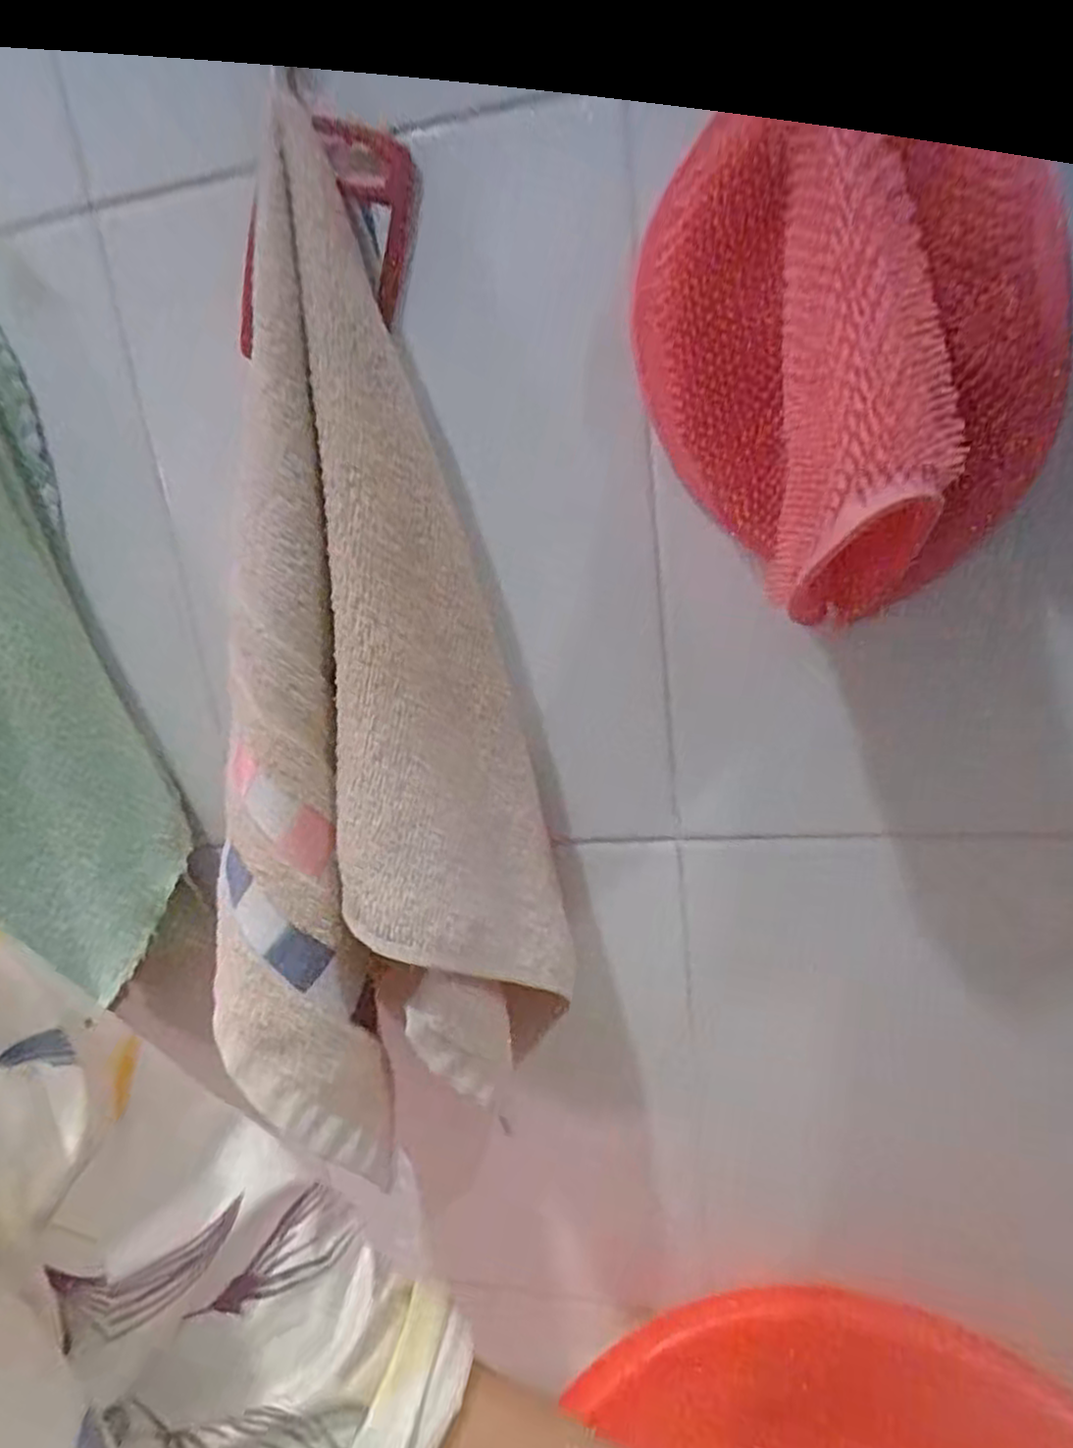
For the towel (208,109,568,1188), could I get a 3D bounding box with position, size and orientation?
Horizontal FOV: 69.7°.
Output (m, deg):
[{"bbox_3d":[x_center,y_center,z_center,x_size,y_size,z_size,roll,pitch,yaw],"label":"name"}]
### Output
[{"bbox_3d":[-0.077,-0.016,0.340,0.112,0.393,0.137,3,19,30],"label":"towel"}]

